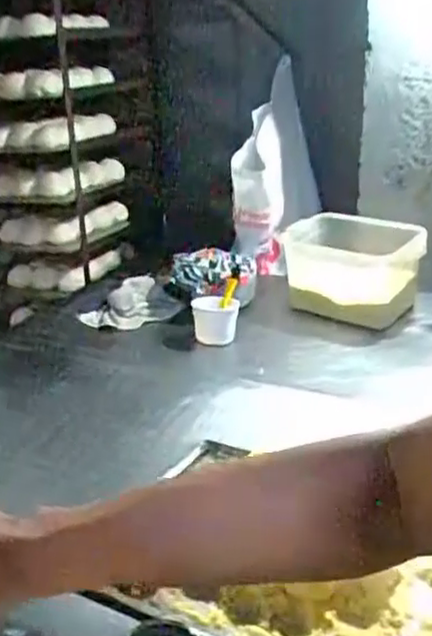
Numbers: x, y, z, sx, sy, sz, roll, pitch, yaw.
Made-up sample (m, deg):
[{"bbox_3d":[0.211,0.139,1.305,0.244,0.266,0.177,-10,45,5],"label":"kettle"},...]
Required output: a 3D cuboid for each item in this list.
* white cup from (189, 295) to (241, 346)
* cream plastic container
[{"bbox_3d":[-0.001,0.004,1.396,0.097,0.081,0.095,-3,22,-5],"label":"white cup"},{"bbox_3d":[0.294,-0.096,1.489,0.286,0.203,0.191,5,23,14],"label":"cream plastic container"}]

